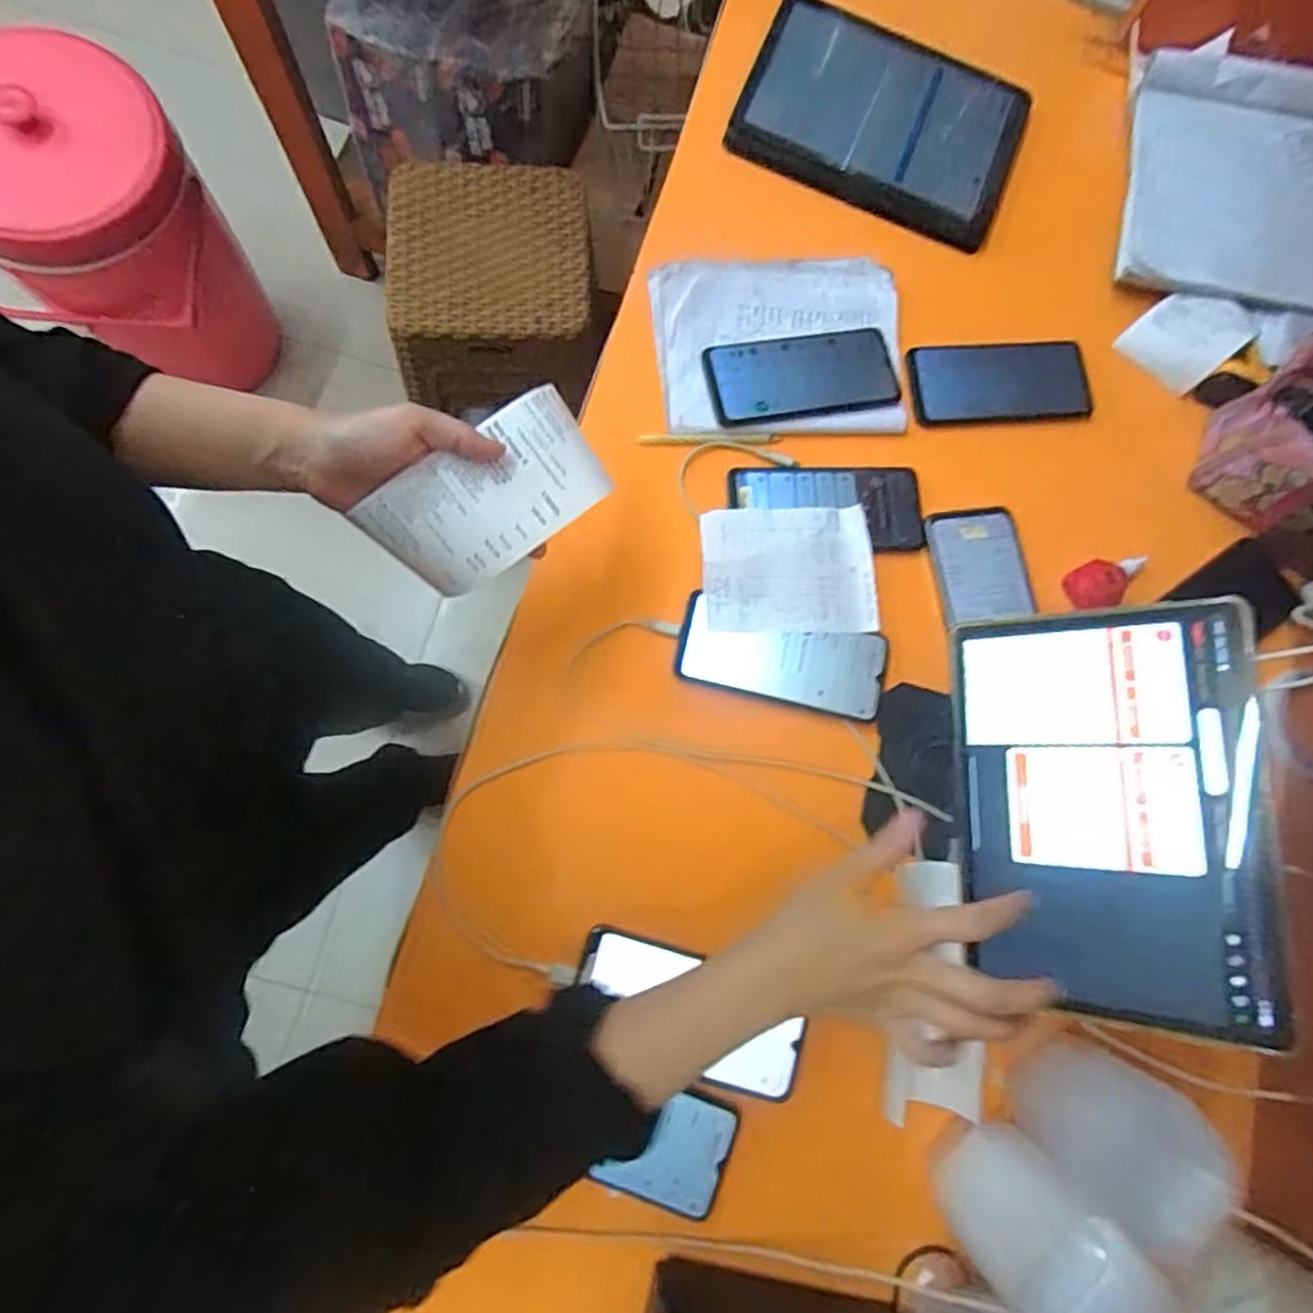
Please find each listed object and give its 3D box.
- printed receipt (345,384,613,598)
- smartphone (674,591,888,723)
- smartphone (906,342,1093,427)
[{"bbox_3d":[-0.102,-0.098,0.435,0.145,0.041,0.079,-41,103,-15],"label":"printed receipt"},{"bbox_3d":[0.100,0.003,0.555,0.163,0.010,0.069,13,78,-3],"label":"smartphone"},{"bbox_3d":[0.315,-0.249,0.636,0.169,0.006,0.072,-4,88,-5],"label":"smartphone"}]

